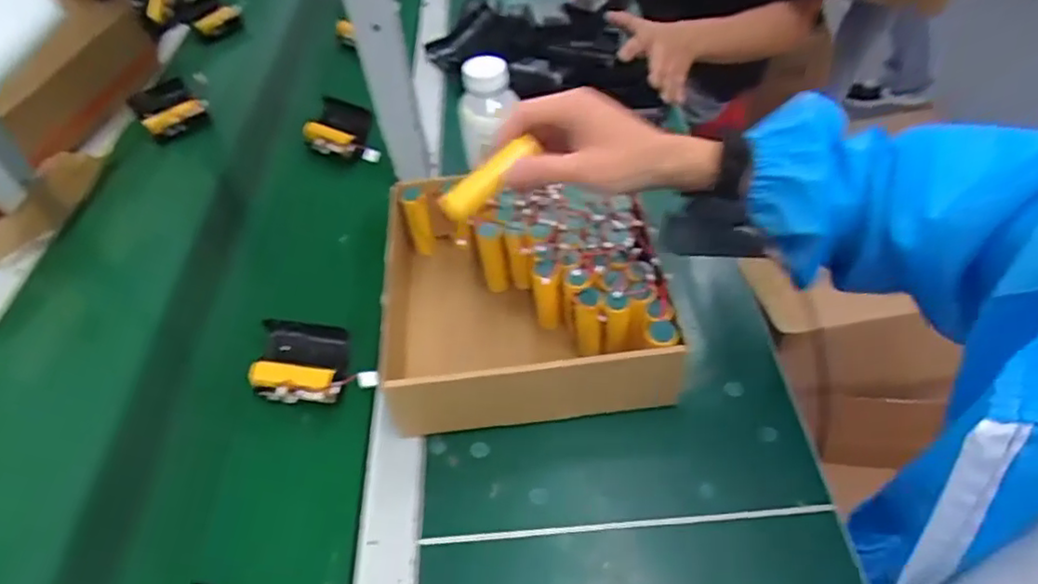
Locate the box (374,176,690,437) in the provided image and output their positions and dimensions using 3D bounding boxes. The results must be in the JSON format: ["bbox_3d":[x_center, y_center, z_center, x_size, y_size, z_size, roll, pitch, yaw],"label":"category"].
[{"bbox_3d":[0.003,-0.004,0.563,0.218,0.082,0.226,-7,48,-1],"label":"box"}]

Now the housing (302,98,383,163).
[{"bbox_3d":[-0.213,-0.197,0.790,0.116,0.037,0.065,23,52,25],"label":"housing"}]

